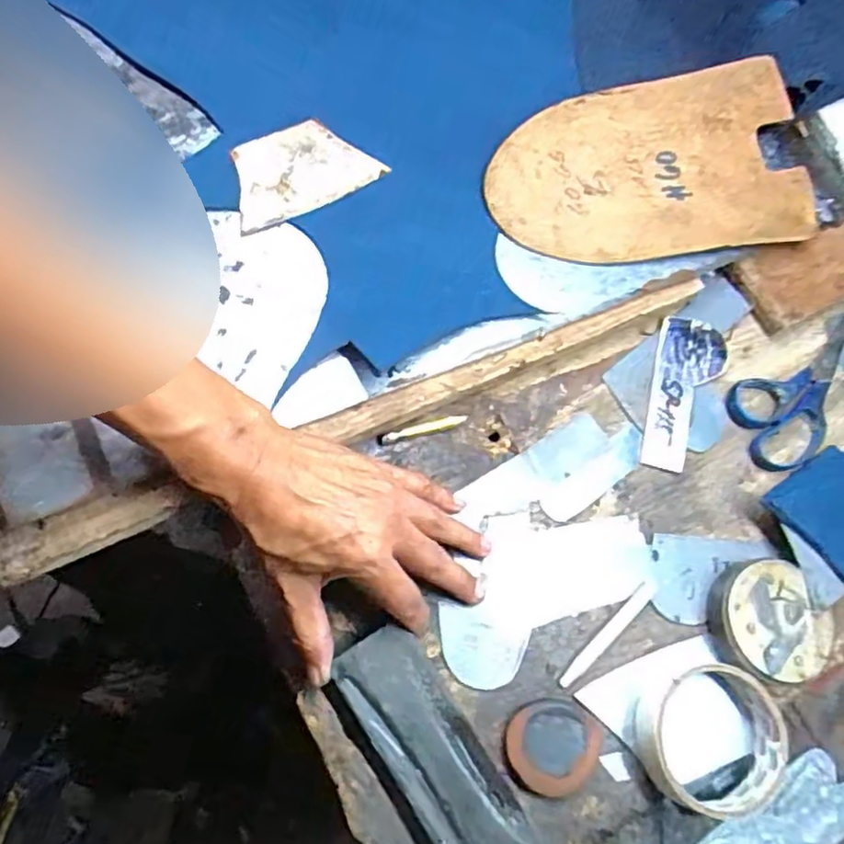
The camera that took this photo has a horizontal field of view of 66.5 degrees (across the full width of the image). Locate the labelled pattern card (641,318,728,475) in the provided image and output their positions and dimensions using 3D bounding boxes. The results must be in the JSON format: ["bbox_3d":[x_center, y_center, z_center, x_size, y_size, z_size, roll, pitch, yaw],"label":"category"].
[{"bbox_3d":[0.195,-0.020,0.473,0.054,0.005,0.123,19,71,-6],"label":"labelled pattern card"}]

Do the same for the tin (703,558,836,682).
[{"bbox_3d":[0.225,0.127,0.414,0.073,0.024,0.073,1,74,-2],"label":"tin"}]

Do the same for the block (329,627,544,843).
[{"bbox_3d":[0.009,0.188,0.361,0.053,0.020,0.148,-33,78,-10],"label":"block"}]

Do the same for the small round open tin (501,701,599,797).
[{"bbox_3d":[0.077,0.190,0.375,0.055,0.012,0.049,8,74,0],"label":"small round open tin"}]

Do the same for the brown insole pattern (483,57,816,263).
[{"bbox_3d":[0.170,-0.188,0.483,0.245,0.007,0.134,-13,87,-9],"label":"brown insole pattern"}]

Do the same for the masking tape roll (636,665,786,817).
[{"bbox_3d":[0.175,0.192,0.388,0.087,0.034,0.075,-25,77,-9],"label":"masking tape roll"}]

